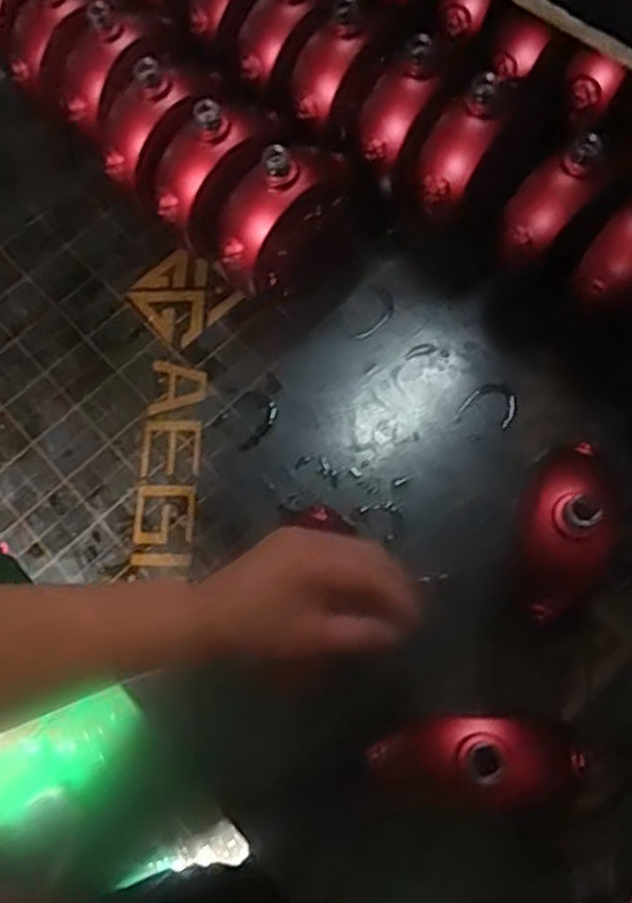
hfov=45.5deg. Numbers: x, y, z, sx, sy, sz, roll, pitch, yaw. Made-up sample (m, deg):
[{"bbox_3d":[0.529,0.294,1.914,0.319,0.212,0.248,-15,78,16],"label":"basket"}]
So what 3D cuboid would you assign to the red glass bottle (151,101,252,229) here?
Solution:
[{"bbox_3d":[-0.107,-0.252,0.666,0.050,0.047,0.118,45,111,14],"label":"red glass bottle"}]

